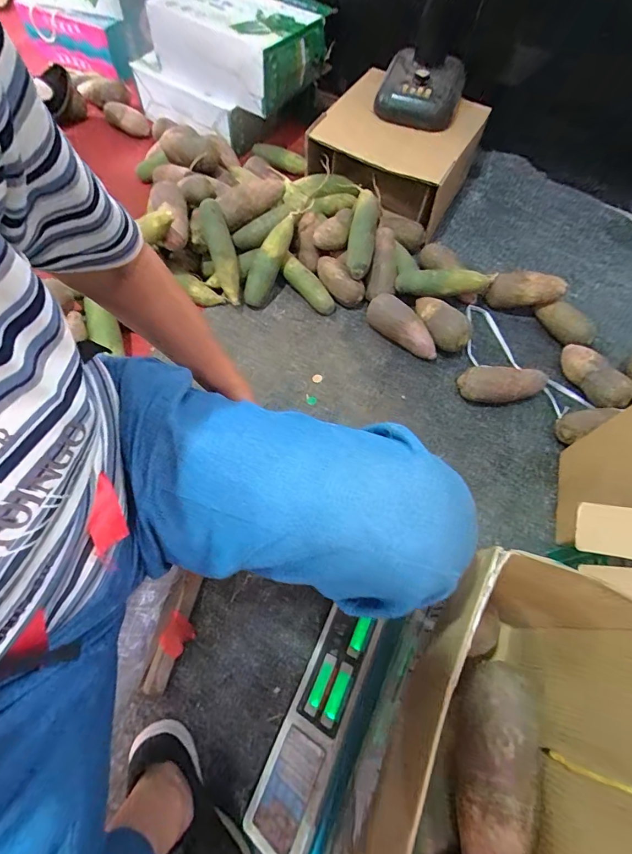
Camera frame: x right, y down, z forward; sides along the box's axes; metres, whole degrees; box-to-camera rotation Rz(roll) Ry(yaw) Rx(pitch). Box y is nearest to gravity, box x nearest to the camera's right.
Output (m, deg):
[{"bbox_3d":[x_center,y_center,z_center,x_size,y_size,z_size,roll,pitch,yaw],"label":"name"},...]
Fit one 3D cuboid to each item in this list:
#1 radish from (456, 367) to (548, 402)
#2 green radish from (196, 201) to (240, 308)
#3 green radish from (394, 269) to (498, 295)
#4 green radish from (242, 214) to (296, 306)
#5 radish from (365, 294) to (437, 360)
[{"bbox_3d":[0.377,-0.087,0.809,0.179,0.070,0.059,0,63,-3],"label":"radish"},{"bbox_3d":[-0.198,-0.365,0.857,0.059,0.066,0.196,-16,104,-11],"label":"green radish"},{"bbox_3d":[0.284,-0.317,0.888,0.215,0.045,0.054,6,63,0],"label":"green radish"},{"bbox_3d":[-0.103,-0.363,0.883,0.063,0.203,0.050,38,24,15],"label":"green radish"},{"bbox_3d":[0.188,-0.213,0.855,0.175,0.062,0.061,41,67,1],"label":"radish"}]

